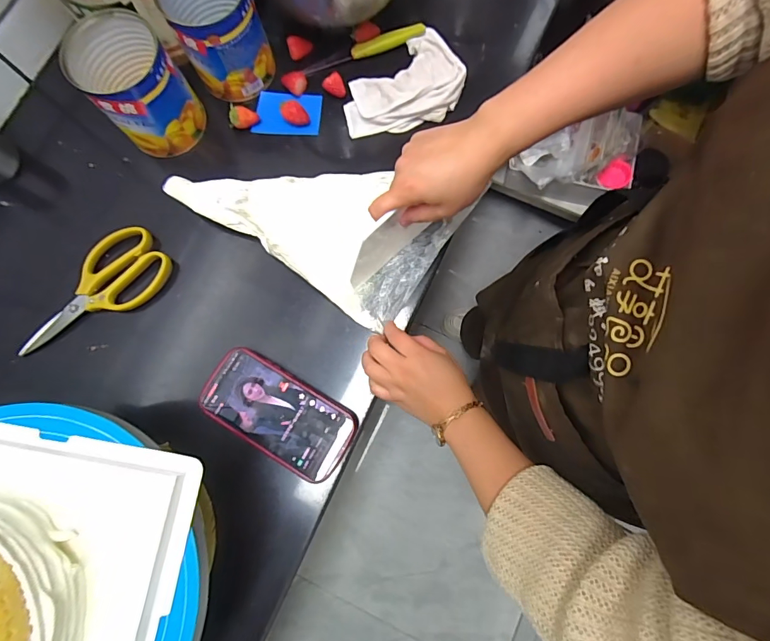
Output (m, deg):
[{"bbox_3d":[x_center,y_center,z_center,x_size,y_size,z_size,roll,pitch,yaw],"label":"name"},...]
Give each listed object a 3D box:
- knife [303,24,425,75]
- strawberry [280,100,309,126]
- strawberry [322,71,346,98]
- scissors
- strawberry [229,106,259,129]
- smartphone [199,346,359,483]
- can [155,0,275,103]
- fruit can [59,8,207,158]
[{"bbox_3d":[-0.028,-0.359,0.546,0.165,0.020,0.018,-16,79,-2],"label":"knife"},{"bbox_3d":[-0.114,-0.262,0.524,0.036,0.019,0.021,11,80,3],"label":"strawberry"},{"bbox_3d":[-0.066,-0.300,0.529,0.027,0.018,0.022,-16,79,-2],"label":"strawberry"},{"bbox_3d":[-0.341,-0.026,0.485,0.189,0.016,0.085,-44,81,-7],"label":"scissors"},{"bbox_3d":[-0.180,-0.257,0.523,0.036,0.017,0.021,-4,79,0],"label":"strawberry"},{"bbox_3d":[-0.116,0.101,0.454,0.166,0.019,0.083,29,81,6],"label":"smartphone"},{"bbox_3d":[-0.196,-0.344,0.491,0.095,0.111,0.095,0,79,1],"label":"can"},{"bbox_3d":[-0.281,-0.267,0.477,0.095,0.109,0.097,0,79,1],"label":"fruit can"}]

